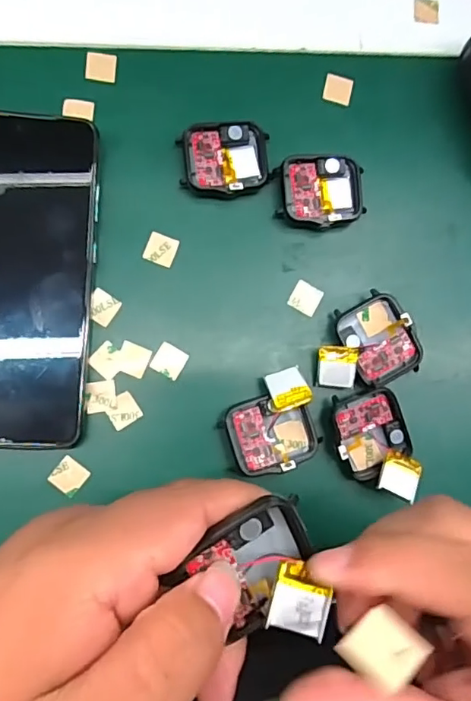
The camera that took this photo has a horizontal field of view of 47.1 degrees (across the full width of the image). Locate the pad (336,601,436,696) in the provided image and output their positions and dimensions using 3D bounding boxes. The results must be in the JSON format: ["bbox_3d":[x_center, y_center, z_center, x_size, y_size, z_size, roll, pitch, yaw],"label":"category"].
[{"bbox_3d":[0.037,0.073,0.133,0.018,0.004,0.017,-30,56,-34],"label":"pad"}]

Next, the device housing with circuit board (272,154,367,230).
[{"bbox_3d":[0.045,-0.085,0.292,0.047,0.012,0.039,-6,86,-8],"label":"device housing with circuit board"}]

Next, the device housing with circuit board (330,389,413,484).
[{"bbox_3d":[0.071,0.043,0.281,0.037,0.007,0.043,-13,87,-8],"label":"device housing with circuit board"}]

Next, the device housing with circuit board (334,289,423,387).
[{"bbox_3d":[0.076,-0.006,0.288,0.035,0.015,0.045,-26,89,-9],"label":"device housing with circuit board"}]

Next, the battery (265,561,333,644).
[{"bbox_3d":[0.021,0.079,0.171,0.019,0.004,0.020,17,83,-5],"label":"battery"}]

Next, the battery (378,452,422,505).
[{"bbox_3d":[0.084,0.064,0.275,0.020,0.004,0.022,20,69,-3],"label":"battery"}]

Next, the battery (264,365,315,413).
[{"bbox_3d":[0.027,0.019,0.273,0.019,0.005,0.021,-19,62,-7],"label":"battery"}]

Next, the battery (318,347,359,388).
[{"bbox_3d":[0.053,0.009,0.281,0.020,0.004,0.022,3,104,7],"label":"battery"}]

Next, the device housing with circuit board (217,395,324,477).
[{"bbox_3d":[0.018,0.042,0.277,0.044,0.014,0.037,-19,88,-8],"label":"device housing with circuit board"}]

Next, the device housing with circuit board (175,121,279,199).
[{"bbox_3d":[-0.005,-0.100,0.287,0.047,0.010,0.039,-6,86,-8],"label":"device housing with circuit board"}]

